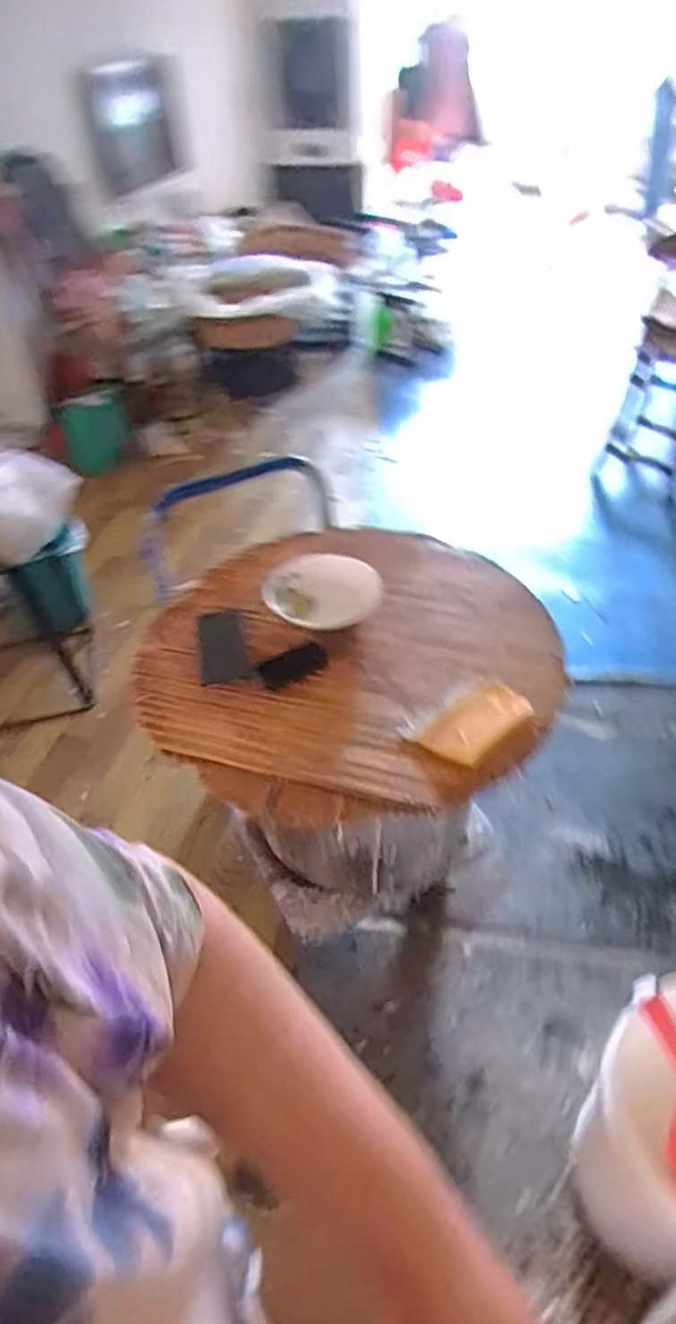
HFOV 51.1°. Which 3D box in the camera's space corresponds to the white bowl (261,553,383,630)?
[{"bbox_3d":[-0.024,-0.115,1.193,0.188,0.046,0.195,-1,44,1],"label":"white bowl"}]

